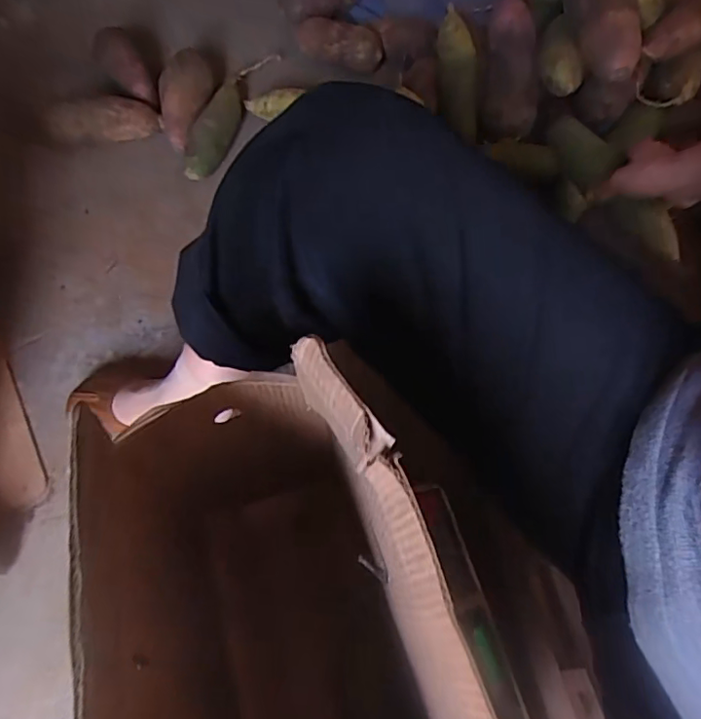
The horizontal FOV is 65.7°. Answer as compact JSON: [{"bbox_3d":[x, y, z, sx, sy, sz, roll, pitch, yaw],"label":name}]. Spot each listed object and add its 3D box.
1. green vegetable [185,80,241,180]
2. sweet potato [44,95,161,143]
[{"bbox_3d":[-0.199,-0.359,0.814,0.053,0.062,0.198,17,69,4],"label":"green vegetable"},{"bbox_3d":[-0.372,-0.360,0.804,0.151,0.053,0.059,-18,71,-9],"label":"sweet potato"}]

